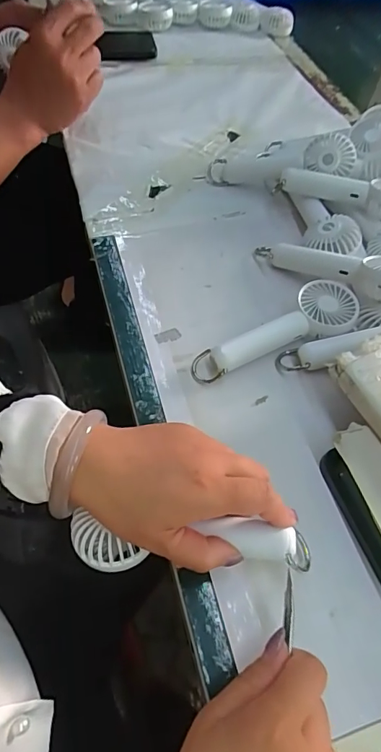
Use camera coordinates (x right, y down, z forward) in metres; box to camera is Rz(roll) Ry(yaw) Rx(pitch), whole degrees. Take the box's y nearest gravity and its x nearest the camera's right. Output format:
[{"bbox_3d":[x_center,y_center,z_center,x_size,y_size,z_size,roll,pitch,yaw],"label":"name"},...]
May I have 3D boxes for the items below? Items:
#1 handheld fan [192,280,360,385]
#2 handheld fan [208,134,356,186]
[{"bbox_3d":[0.076,-0.042,0.408,0.161,0.027,0.056,-14,59,-17],"label":"handheld fan"},{"bbox_3d":[0.105,-0.248,0.530,0.166,0.036,0.057,3,54,25],"label":"handheld fan"}]

